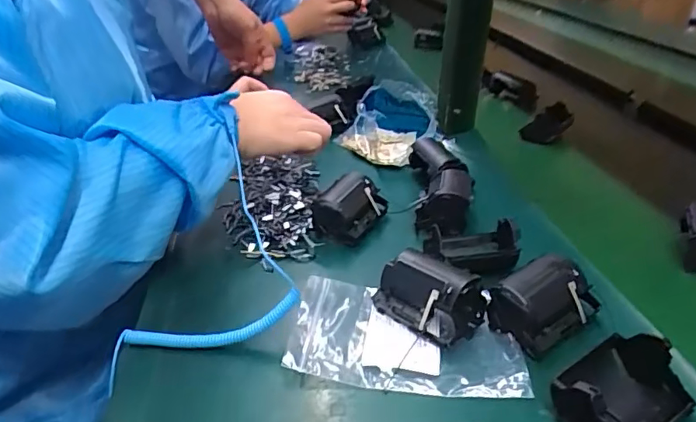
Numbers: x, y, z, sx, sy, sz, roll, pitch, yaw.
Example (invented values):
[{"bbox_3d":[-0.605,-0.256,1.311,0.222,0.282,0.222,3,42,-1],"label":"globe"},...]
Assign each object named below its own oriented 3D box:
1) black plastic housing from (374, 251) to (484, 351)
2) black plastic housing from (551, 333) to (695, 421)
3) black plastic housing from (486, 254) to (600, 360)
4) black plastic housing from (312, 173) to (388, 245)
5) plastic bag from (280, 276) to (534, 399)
[{"bbox_3d":[0.057,0.059,0.374,0.075,0.039,0.050,18,34,30],"label":"black plastic housing"},{"bbox_3d":[0.156,0.103,0.298,0.076,0.034,0.053,-19,34,-29],"label":"black plastic housing"},{"bbox_3d":[0.136,0.062,0.365,0.070,0.040,0.048,-19,34,-29],"label":"black plastic housing"},{"bbox_3d":[0.001,-0.006,0.478,0.048,0.040,0.071,13,32,23],"label":"black plastic housing"},{"bbox_3d":[0.040,0.084,0.364,0.152,0.014,0.095,5,31,8],"label":"plastic bag"}]

